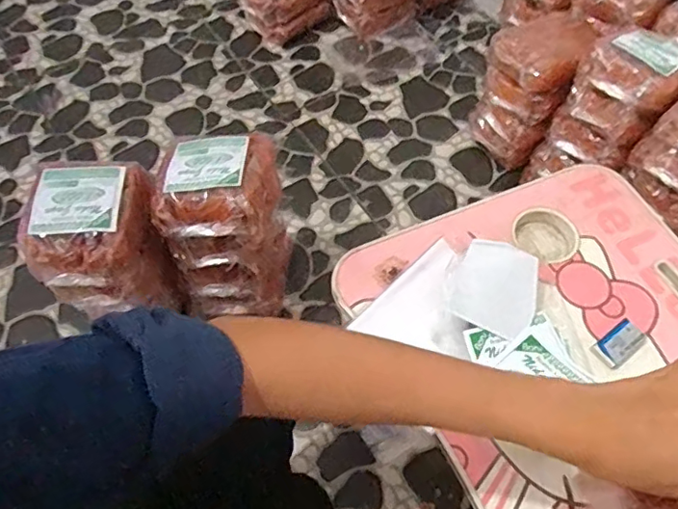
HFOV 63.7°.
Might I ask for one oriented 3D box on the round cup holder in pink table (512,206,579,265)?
[{"bbox_3d":[0.252,-0.023,0.665,0.066,0.015,0.076,-37,65,-19],"label":"round cup holder in pink table"}]

